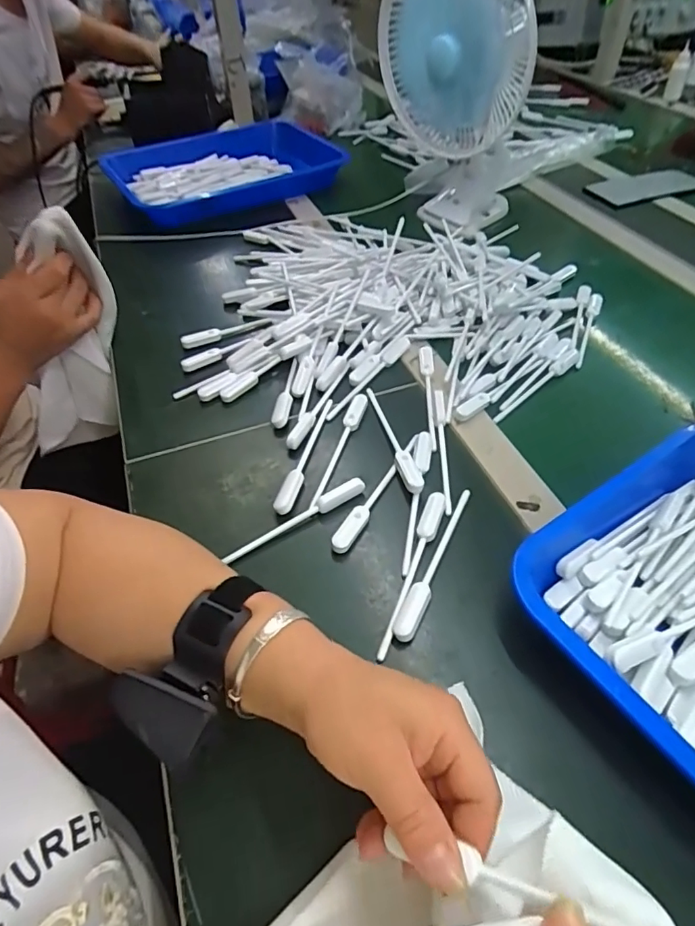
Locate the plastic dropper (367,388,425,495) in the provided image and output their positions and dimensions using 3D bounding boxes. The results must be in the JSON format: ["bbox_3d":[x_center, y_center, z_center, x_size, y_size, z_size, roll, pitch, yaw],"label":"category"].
[{"bbox_3d":[0.039,-0.026,0.464,0.016,0.010,0.139,-14,50,-10],"label":"plastic dropper"}]

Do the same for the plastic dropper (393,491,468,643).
[{"bbox_3d":[0.068,0.071,0.386,0.015,0.009,0.141,20,53,18],"label":"plastic dropper"}]

